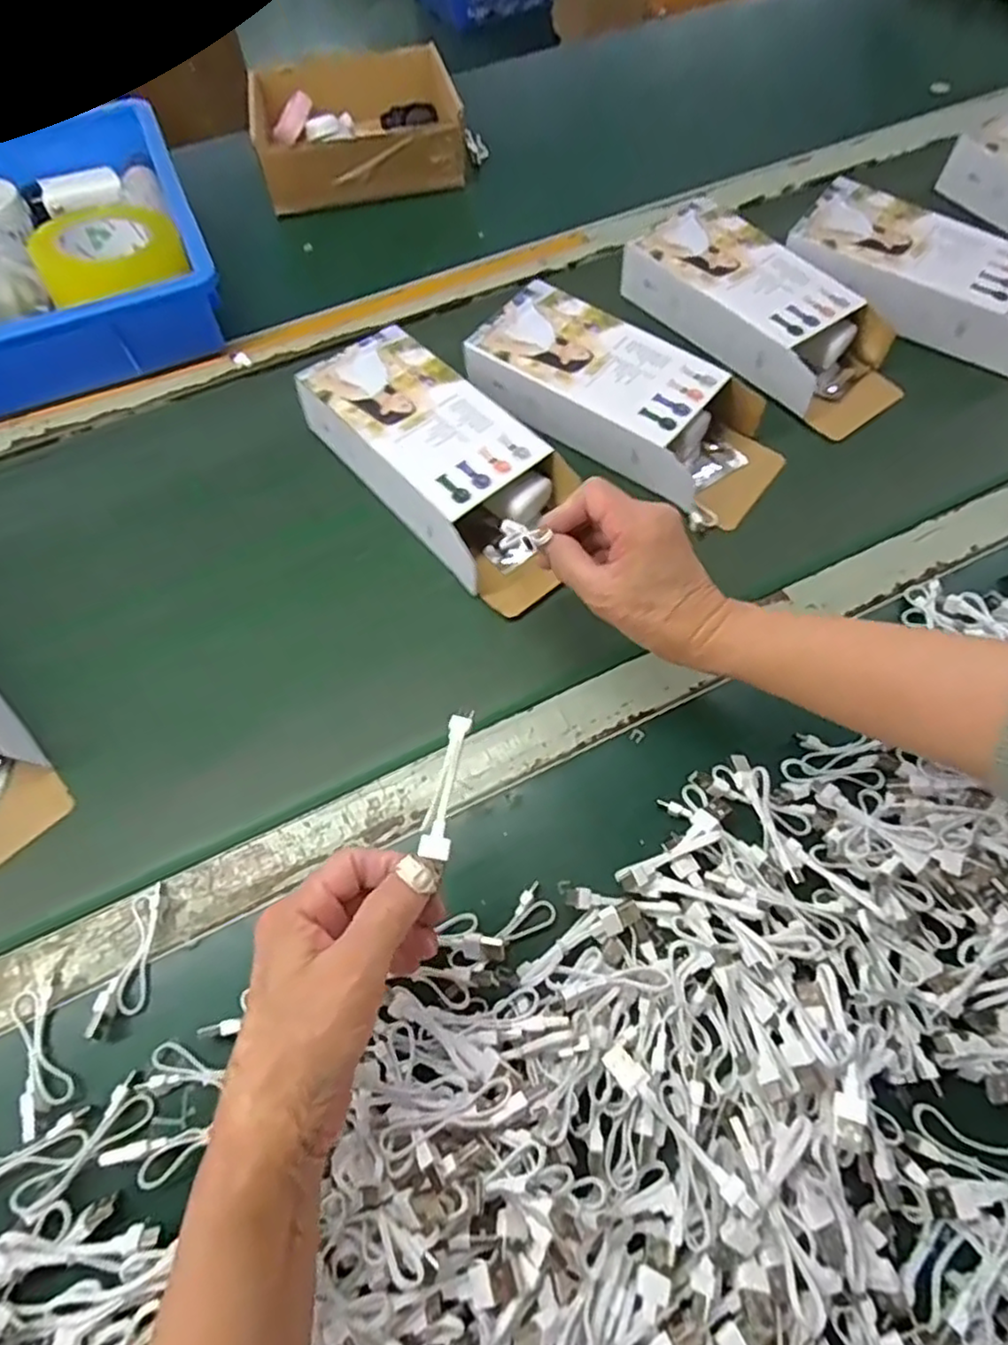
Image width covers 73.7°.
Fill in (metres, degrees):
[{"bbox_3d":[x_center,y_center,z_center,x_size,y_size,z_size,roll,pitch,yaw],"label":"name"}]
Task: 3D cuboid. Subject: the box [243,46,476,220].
[{"bbox_3d":[-0.159,-0.596,0.732,0.211,0.058,0.198,-9,61,-6],"label":"box"}]

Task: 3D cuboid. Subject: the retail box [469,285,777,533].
[{"bbox_3d":[0.099,-0.220,0.541,0.250,0.062,0.101,34,65,17],"label":"retail box"}]

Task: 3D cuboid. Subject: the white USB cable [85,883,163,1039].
[{"bbox_3d":[-0.206,0.157,0.371,0.018,0.018,0.078,0,61,-1],"label":"white USB cable"}]

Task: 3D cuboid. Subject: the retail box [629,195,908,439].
[{"bbox_3d":[0.221,-0.319,0.589,0.106,0.061,0.232,-35,67,-18],"label":"retail box"}]

